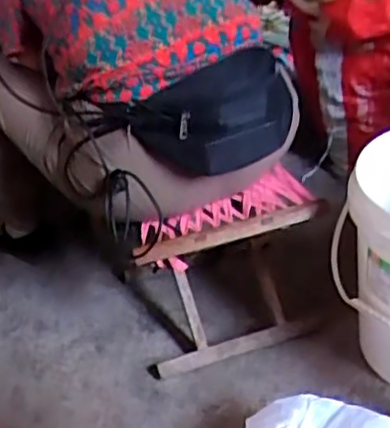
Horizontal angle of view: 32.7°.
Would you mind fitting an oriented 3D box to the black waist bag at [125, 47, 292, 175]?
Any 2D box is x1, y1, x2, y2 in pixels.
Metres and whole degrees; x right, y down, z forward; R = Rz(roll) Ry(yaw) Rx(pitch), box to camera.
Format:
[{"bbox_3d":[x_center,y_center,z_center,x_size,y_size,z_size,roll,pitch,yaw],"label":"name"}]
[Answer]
[{"bbox_3d":[0.042,-0.145,0.992,0.284,0.152,0.080,-24,39,-21],"label":"black waist bag"}]

